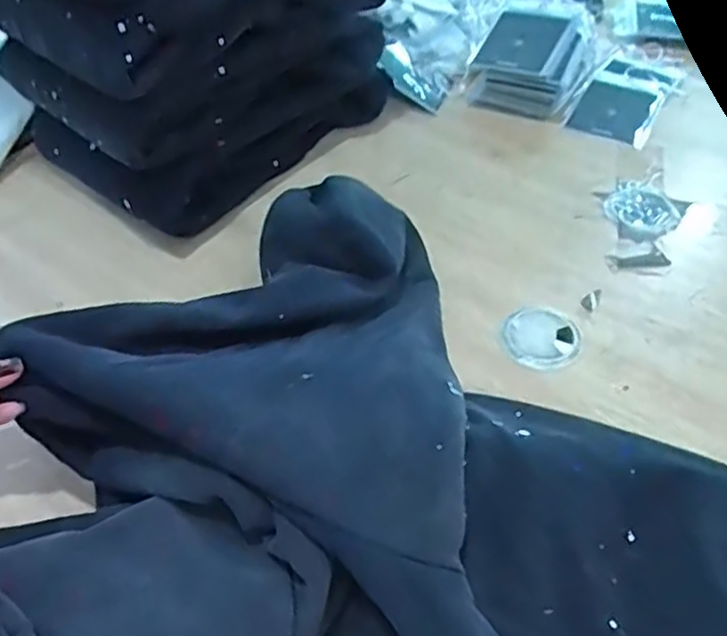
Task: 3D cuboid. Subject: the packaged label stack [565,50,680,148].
[{"bbox_3d":[0.301,-0.254,0.780,0.090,0.018,0.171,24,54,23],"label":"packaged label stack"}]

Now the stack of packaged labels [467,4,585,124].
[{"bbox_3d":[0.186,-0.288,0.769,0.112,0.080,0.097,21,53,21],"label":"stack of packaged labels"}]

